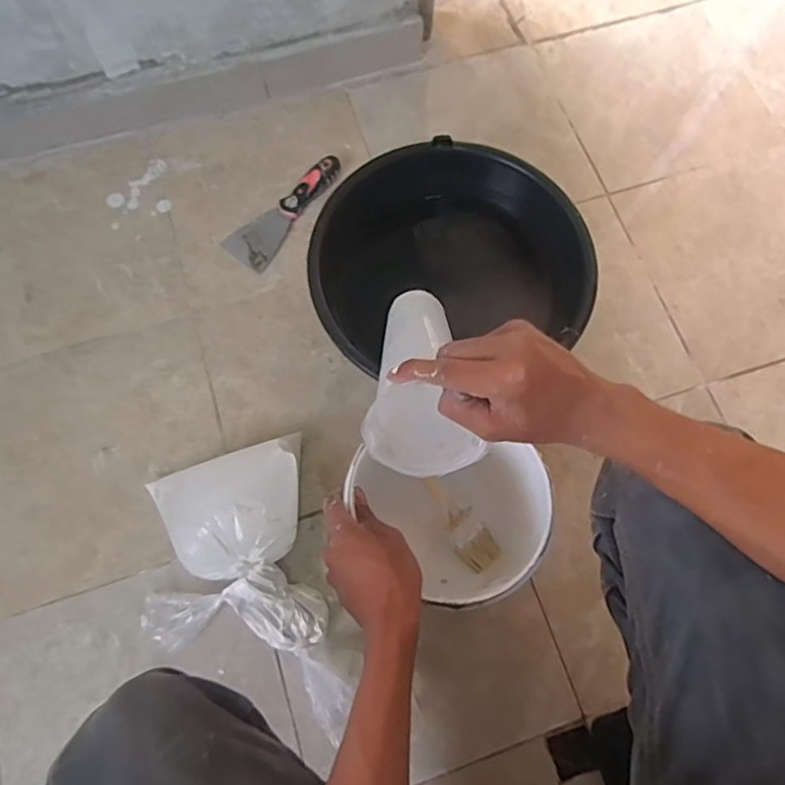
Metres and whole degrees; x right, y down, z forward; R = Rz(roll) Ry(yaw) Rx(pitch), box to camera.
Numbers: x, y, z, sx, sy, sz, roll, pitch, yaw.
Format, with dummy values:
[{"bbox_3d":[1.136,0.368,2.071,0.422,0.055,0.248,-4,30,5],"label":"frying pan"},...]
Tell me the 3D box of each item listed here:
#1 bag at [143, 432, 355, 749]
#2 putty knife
[{"bbox_3d":[-0.169,0.200,0.591,0.195,0.101,0.272,-18,73,-6],"label":"bag"},{"bbox_3d":[-0.145,-0.252,0.770,0.066,0.024,0.190,37,76,11],"label":"putty knife"}]

